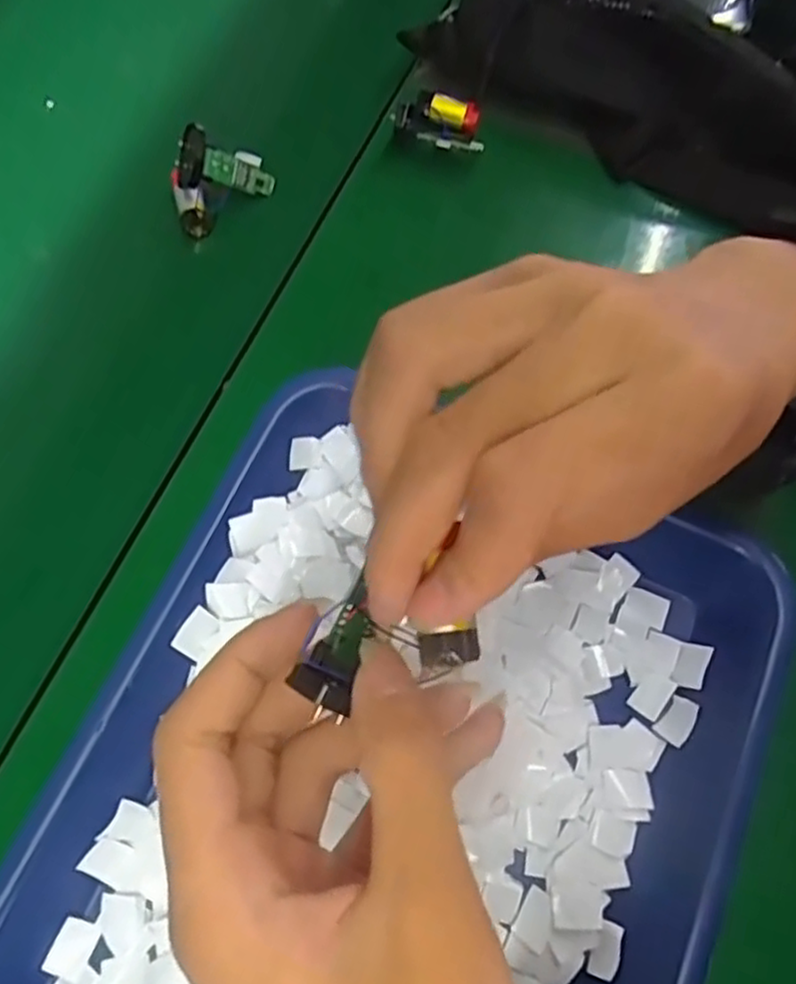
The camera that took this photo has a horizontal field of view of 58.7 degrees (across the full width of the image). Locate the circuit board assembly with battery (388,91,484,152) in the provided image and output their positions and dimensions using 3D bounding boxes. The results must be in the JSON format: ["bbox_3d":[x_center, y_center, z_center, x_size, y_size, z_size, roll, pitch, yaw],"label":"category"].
[{"bbox_3d":[0.026,-0.216,0.410,0.049,0.022,0.034,13,72,1],"label":"circuit board assembly with battery"}]

